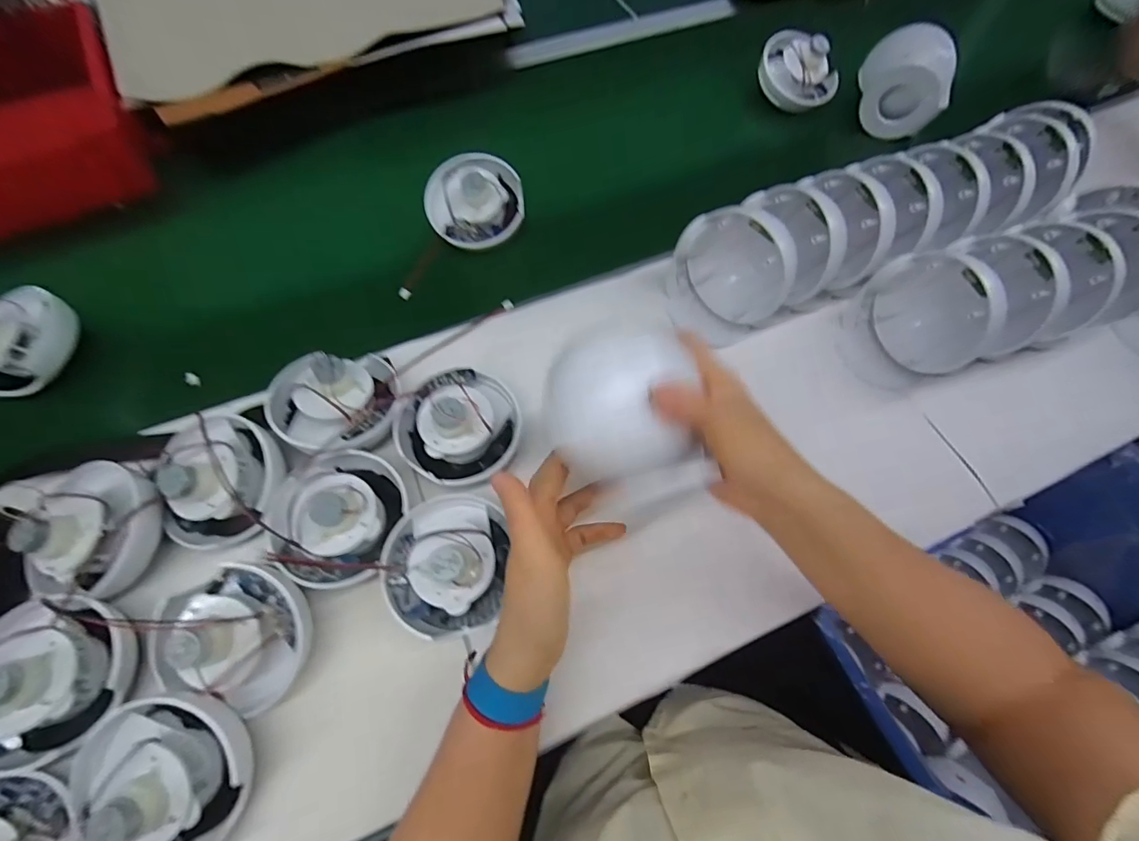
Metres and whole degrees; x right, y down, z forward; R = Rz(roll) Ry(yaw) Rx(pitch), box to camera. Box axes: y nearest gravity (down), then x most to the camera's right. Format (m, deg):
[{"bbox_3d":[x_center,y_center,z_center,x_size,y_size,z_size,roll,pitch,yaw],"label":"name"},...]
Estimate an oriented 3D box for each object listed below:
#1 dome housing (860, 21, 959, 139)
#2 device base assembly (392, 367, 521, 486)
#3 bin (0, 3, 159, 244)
[{"bbox_3d":[0.451,-0.458,0.648,0.111,0.098,0.087,25,67,10],"label":"dome housing"},{"bbox_3d":[-0.099,0.000,0.428,0.106,0.064,0.097,1,65,-1],"label":"device base assembly"},{"bbox_3d":[-0.610,-0.342,0.544,0.197,0.079,0.267,-27,69,-13],"label":"bin"}]

